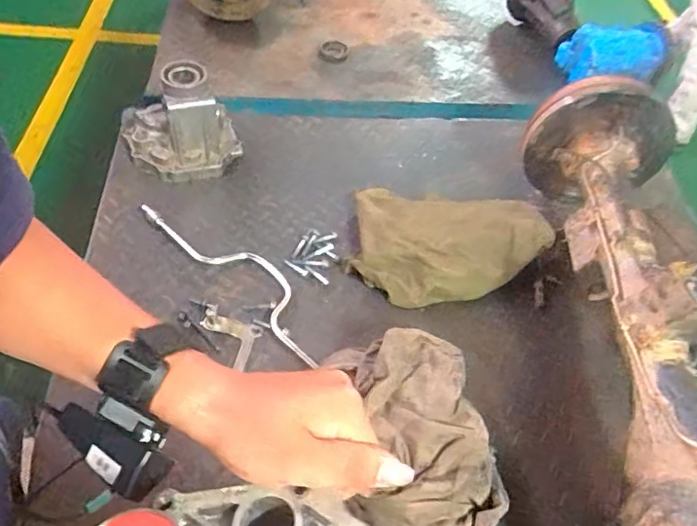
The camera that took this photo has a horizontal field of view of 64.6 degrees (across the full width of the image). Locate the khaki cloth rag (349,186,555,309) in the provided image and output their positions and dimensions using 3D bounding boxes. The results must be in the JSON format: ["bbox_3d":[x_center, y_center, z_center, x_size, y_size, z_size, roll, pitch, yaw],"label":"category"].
[{"bbox_3d":[0.154,-0.047,0.866,0.290,0.055,0.221,-5,63,10],"label":"khaki cloth rag"}]

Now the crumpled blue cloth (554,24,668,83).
[{"bbox_3d":[0.538,-0.423,1.119,0.187,0.099,0.083,4,52,-1],"label":"crumpled blue cloth"}]

